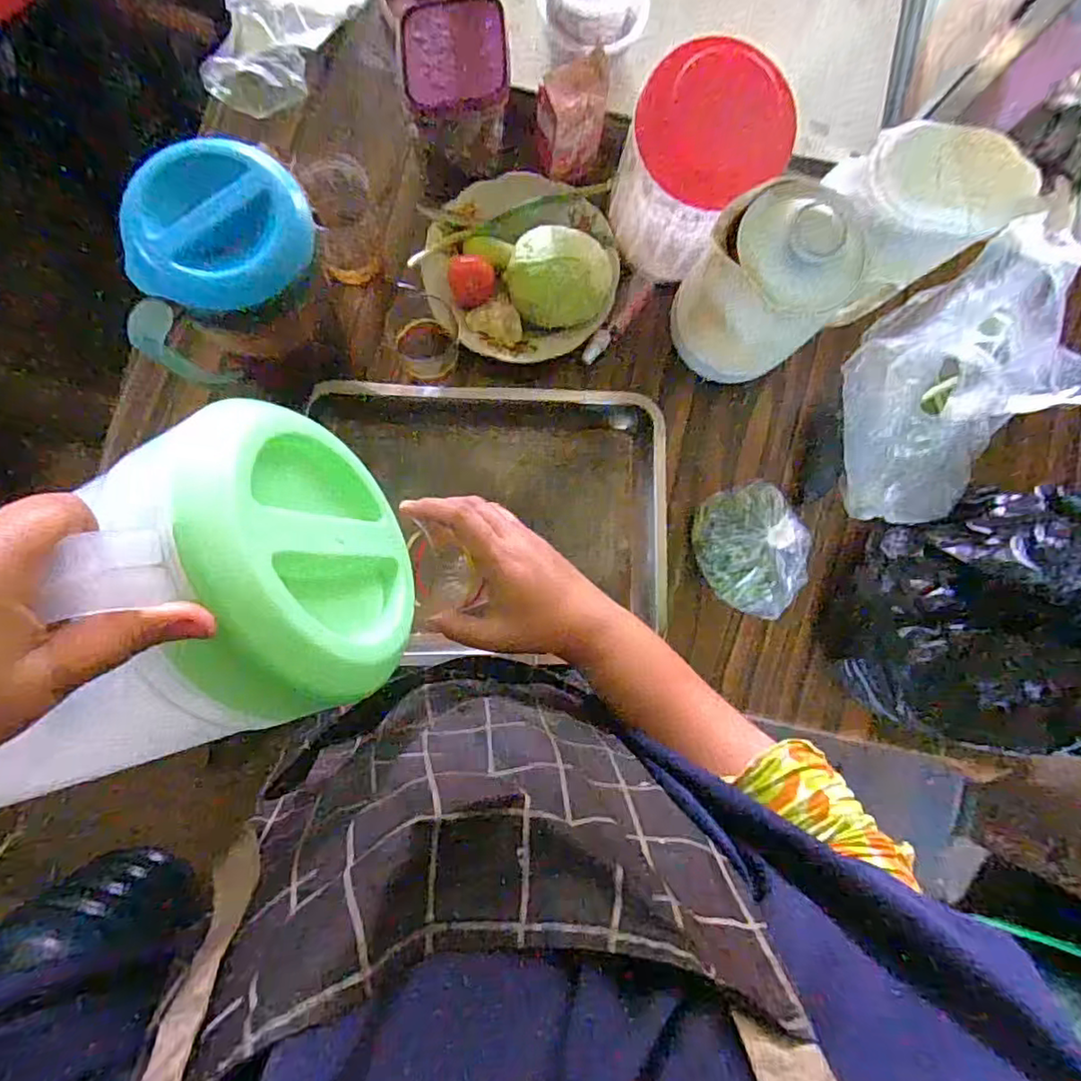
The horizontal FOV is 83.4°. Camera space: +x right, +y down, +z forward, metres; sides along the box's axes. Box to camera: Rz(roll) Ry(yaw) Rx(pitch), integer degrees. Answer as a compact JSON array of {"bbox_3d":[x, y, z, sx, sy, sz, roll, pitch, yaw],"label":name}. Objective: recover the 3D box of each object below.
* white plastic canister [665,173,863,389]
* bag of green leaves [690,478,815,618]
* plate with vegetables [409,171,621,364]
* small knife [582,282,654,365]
[{"bbox_3d":[0.212,-0.246,0.574,0.127,0.170,0.133,0,85,-3],"label":"white plastic canister"},{"bbox_3d":[0.234,0.012,0.659,0.122,0.068,0.144,-12,86,-4],"label":"bag of green leaves"},{"bbox_3d":[-0.022,-0.299,0.645,0.205,0.077,0.196,0,85,-3],"label":"plate with vegetables"},{"bbox_3d":[0.088,-0.242,0.676,0.019,0.016,0.116,42,84,1],"label":"small knife"}]

